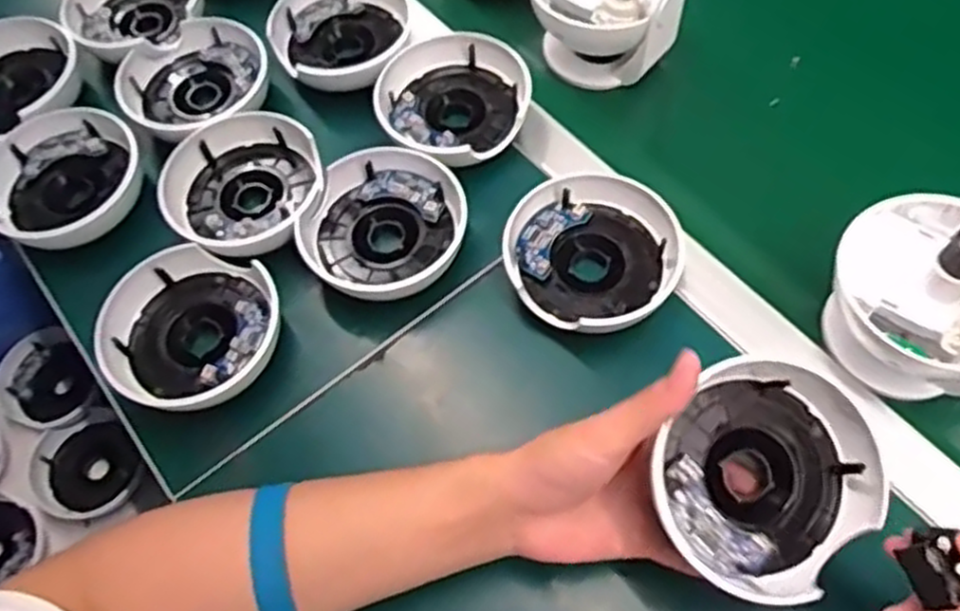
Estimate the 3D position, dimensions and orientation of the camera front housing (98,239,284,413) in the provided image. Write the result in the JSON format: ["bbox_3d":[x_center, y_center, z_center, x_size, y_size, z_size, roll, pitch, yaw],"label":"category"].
[{"bbox_3d":[-0.195,0.020,0.520,0.115,0.047,0.112,-1,61,2],"label":"camera front housing"}]

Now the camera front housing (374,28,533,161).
[{"bbox_3d":[-0.023,-0.162,0.599,0.112,0.035,0.118,-1,61,2],"label":"camera front housing"}]

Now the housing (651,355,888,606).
[{"bbox_3d":[0.146,0.086,0.386,0.110,0.046,0.110,4,71,-10],"label":"housing"}]

